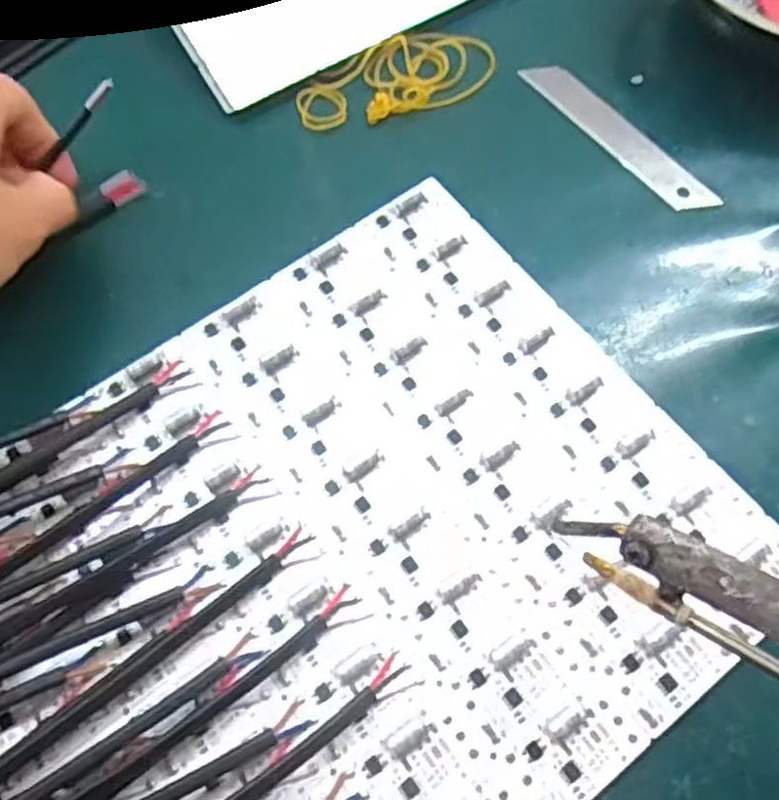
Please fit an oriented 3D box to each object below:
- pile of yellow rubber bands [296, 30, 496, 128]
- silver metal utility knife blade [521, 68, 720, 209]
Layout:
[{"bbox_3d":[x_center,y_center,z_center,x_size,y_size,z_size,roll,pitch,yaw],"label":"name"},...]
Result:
[{"bbox_3d":[0.005,-0.140,0.328,0.089,0.008,0.041,-34,73,-15],"label":"pile of yellow rubber bands"},{"bbox_3d":[0.098,-0.114,0.324,0.019,0.004,0.098,-37,73,-16],"label":"silver metal utility knife blade"}]

